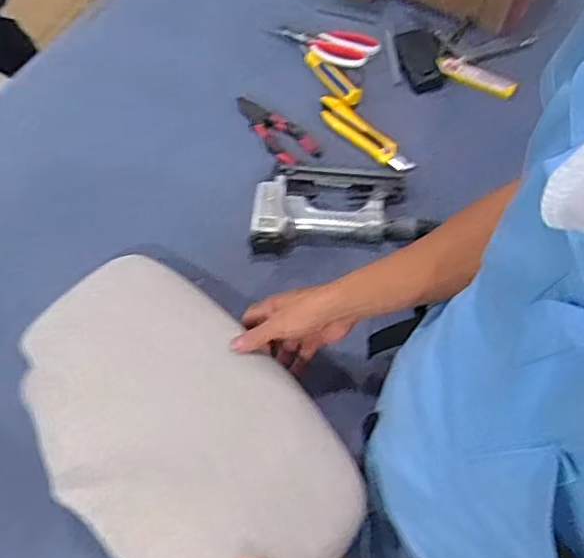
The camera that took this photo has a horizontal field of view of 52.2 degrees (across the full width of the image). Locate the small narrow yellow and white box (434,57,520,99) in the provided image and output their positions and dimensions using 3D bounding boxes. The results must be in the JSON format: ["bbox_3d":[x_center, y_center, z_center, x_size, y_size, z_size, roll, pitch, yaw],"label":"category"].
[{"bbox_3d":[0.271,-0.297,0.875,0.120,0.011,0.032,24,68,14],"label":"small narrow yellow and white box"}]

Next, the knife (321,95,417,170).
[{"bbox_3d":[0.101,-0.203,0.842,0.160,0.017,0.043,40,73,19],"label":"knife"}]

